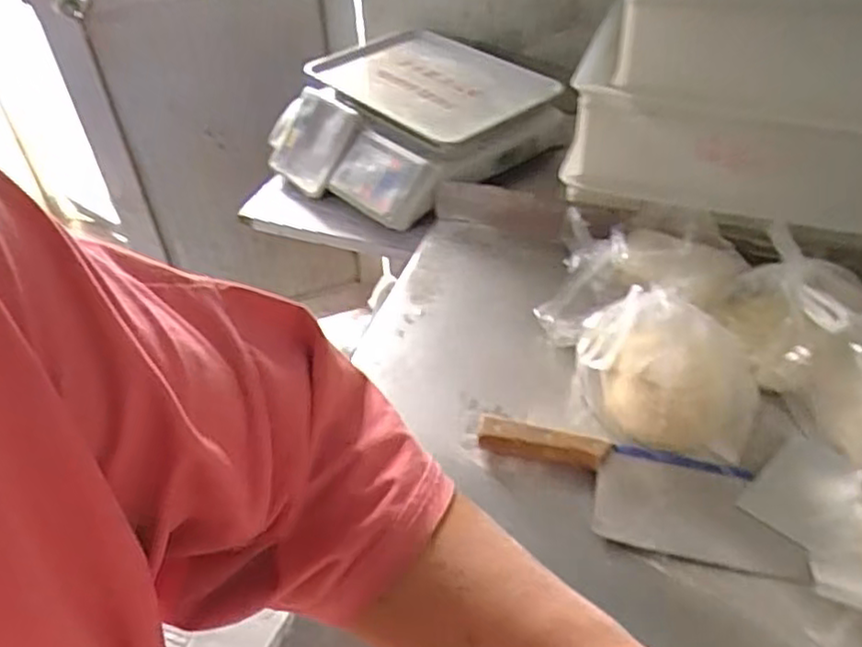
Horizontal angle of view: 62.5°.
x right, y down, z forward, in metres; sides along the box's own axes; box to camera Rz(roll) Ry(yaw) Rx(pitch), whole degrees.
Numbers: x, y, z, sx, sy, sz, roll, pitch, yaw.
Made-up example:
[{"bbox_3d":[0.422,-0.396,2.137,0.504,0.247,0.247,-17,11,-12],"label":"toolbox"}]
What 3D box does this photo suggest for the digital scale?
[{"bbox_3d":[-0.020,-0.305,1.040,0.354,0.119,0.350,-28,48,-25],"label":"digital scale"}]

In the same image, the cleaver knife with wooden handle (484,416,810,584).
[{"bbox_3d":[0.169,0.139,0.596,0.265,0.027,0.095,9,44,12],"label":"cleaver knife with wooden handle"}]

